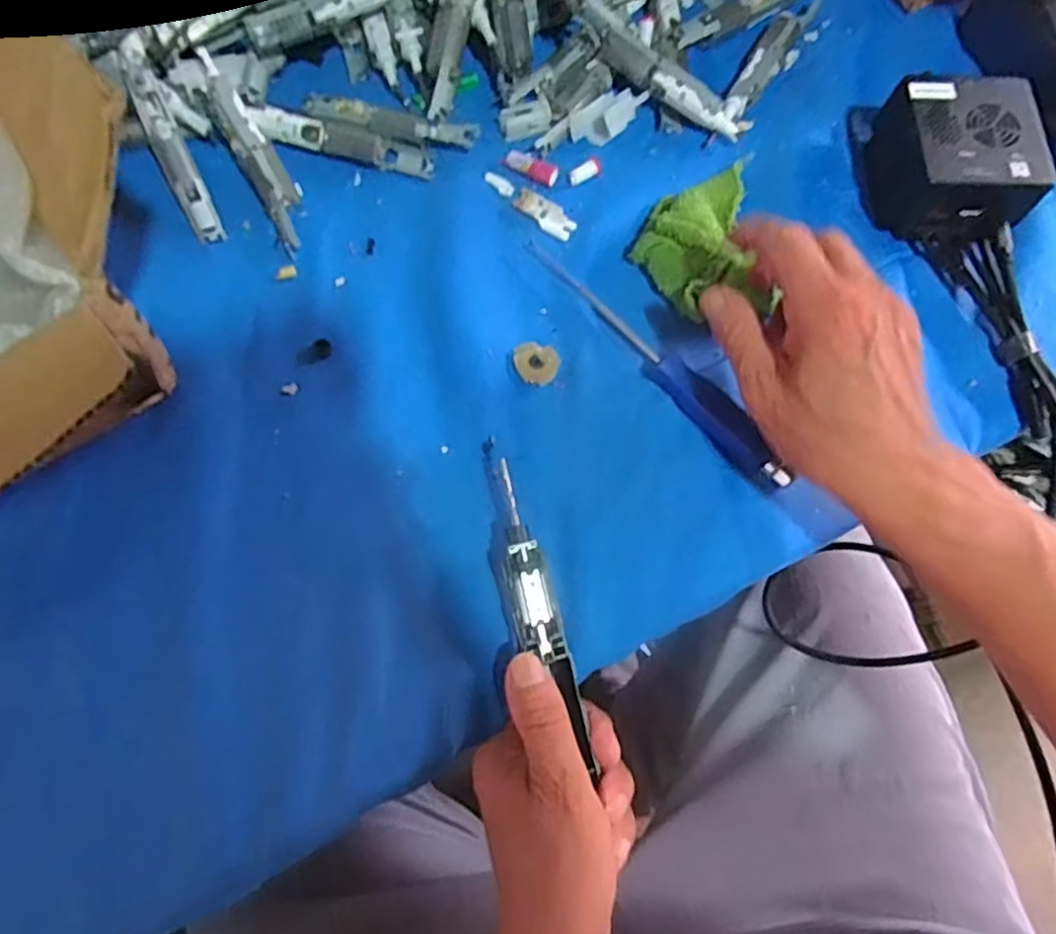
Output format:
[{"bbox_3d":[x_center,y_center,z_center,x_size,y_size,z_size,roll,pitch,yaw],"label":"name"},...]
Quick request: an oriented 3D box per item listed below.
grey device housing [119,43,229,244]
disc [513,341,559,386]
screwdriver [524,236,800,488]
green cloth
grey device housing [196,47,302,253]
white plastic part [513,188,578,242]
[{"bbox_3d":[-0.201,-0.180,0.394,0.016,0.011,0.114,-24,94,-9],"label":"grey device housing"},{"bbox_3d":[0.004,-0.056,0.378,0.025,0.006,0.023,0,72,-1],"label":"disc"},{"bbox_3d":[0.067,-0.059,0.378,0.016,0.013,0.189,-39,77,-13],"label":"screwdriver"},{"bbox_3d":[0.095,-0.121,0.389,0.062,0.028,0.089,-5,72,-3],"label":"green cloth"},{"bbox_3d":[-0.158,-0.185,0.399,0.021,0.017,0.126,-27,91,-10],"label":"grey device housing"},{"bbox_3d":[0.011,-0.151,0.413,0.041,0.004,0.018,43,76,12],"label":"white plastic part"}]

